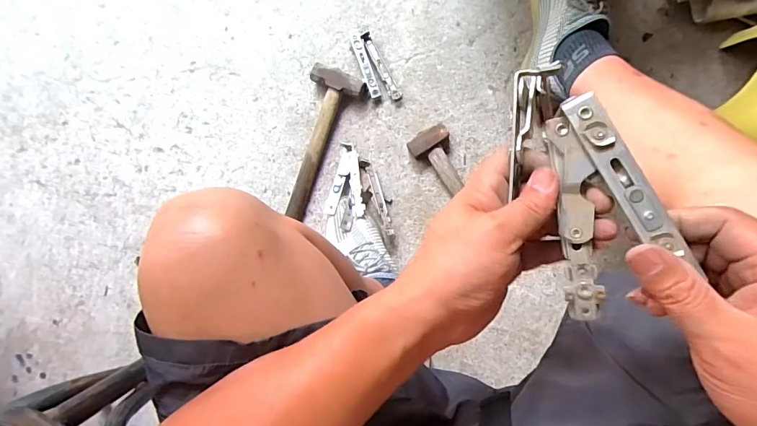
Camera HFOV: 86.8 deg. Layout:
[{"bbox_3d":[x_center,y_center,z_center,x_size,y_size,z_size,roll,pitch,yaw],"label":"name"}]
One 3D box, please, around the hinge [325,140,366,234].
[{"bbox_3d":[-0.066,-0.053,0.788,0.075,0.024,0.179,-5,70,8],"label":"hinge"}]

